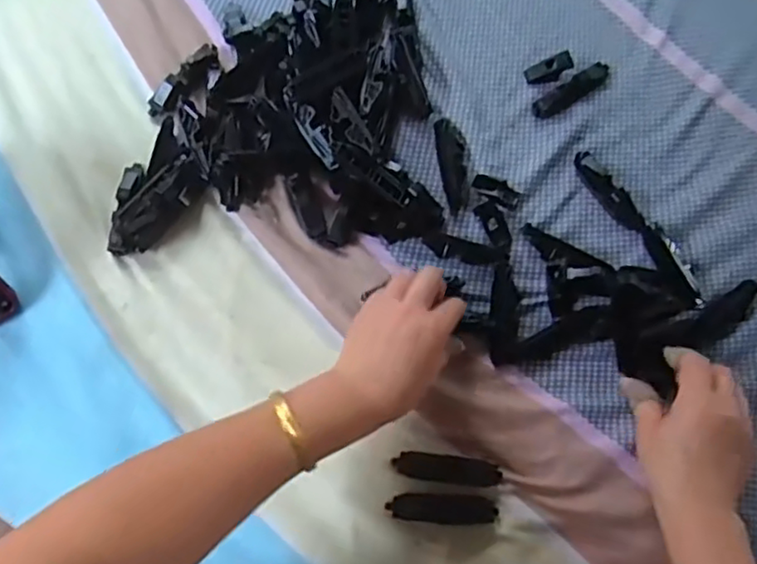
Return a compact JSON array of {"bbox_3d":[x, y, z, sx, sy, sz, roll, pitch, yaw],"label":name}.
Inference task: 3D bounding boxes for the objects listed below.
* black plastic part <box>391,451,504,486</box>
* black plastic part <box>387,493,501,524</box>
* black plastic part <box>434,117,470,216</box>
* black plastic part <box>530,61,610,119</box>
[{"bbox_3d":[0.053,0.143,0.497,0.081,0.006,0.020,5,75,0],"label":"black plastic part"},{"bbox_3d":[0.049,0.171,0.491,0.081,0.004,0.021,3,75,-1],"label":"black plastic part"},{"bbox_3d":[0.065,-0.099,0.549,0.025,0.016,0.079,-6,75,-3],"label":"black plastic part"},{"bbox_3d":[0.170,-0.170,0.566,0.080,0.017,0.018,-34,78,-10],"label":"black plastic part"}]

